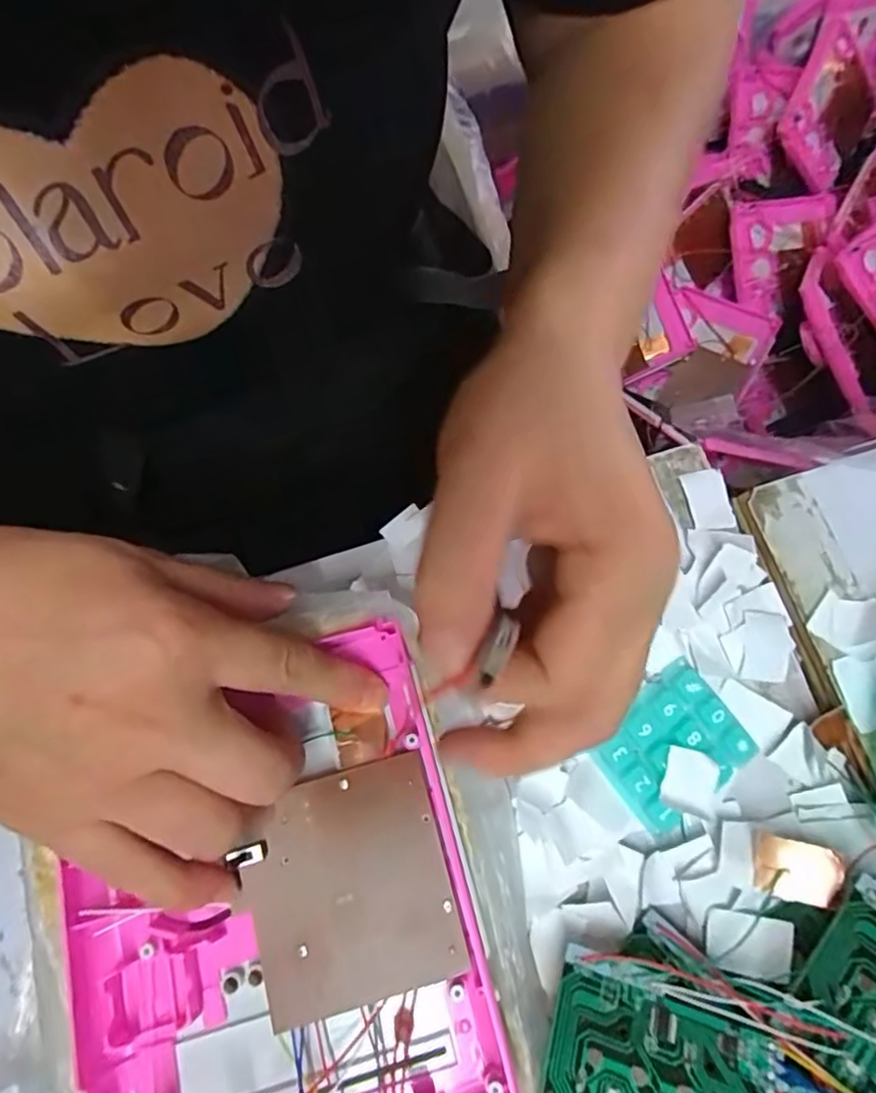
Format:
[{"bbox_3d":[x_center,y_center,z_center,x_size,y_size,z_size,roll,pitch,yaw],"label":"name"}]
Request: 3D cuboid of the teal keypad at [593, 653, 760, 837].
[{"bbox_3d":[0.096,0.083,0.260,0.057,0.012,0.046,-41,78,-10],"label":"teal keypad"}]

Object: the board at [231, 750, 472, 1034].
[{"bbox_3d":[-0.031,0.118,0.221,0.068,0.005,0.072,-15,74,-6],"label":"board"}]

